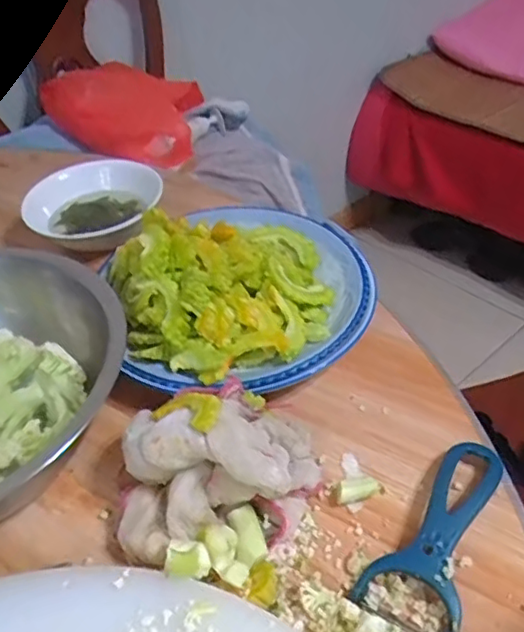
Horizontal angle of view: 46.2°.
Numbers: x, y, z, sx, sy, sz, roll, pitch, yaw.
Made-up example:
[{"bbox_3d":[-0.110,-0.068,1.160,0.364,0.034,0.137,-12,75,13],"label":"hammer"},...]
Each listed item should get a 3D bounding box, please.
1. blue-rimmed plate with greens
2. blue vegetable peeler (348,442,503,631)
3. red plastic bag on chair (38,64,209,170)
[{"bbox_3d":[-0.016,-0.035,0.530,0.216,0.084,0.225,-1,42,1],"label":"blue-rimmed plate with greens"},{"bbox_3d":[0.117,0.133,0.381,0.063,0.019,0.137,24,48,26],"label":"blue vegetable peeler"},{"bbox_3d":[-0.222,-0.341,1.013,0.230,0.123,0.164,1,41,6],"label":"red plastic bag on chair"}]

